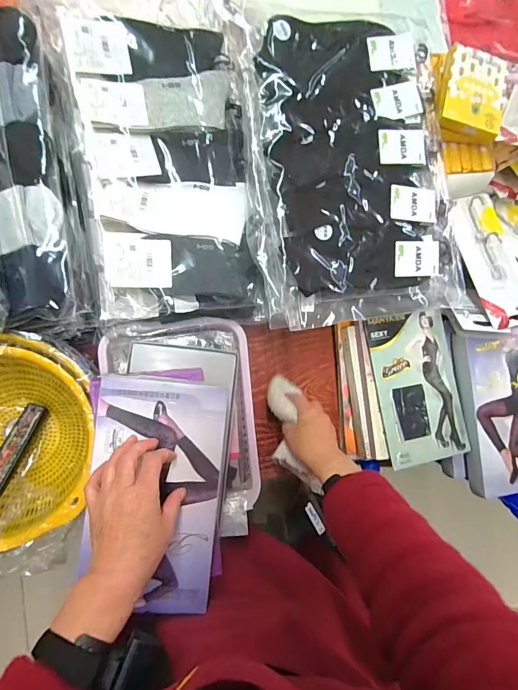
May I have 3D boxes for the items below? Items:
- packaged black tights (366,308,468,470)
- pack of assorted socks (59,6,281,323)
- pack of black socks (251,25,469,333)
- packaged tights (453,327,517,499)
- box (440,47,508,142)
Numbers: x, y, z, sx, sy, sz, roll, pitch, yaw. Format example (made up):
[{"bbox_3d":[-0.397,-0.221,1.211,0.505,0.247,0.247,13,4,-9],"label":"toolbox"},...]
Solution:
[{"bbox_3d":[0.259,0.067,0.611,0.141,0.015,0.235,-8,85,-16],"label":"packaged black tights"},{"bbox_3d":[-0.126,-0.253,0.550,0.246,0.072,0.442,-6,89,-10],"label":"pack of assorted socks"},{"bbox_3d":[0.145,-0.254,0.567,0.317,0.063,0.422,-8,89,-10],"label":"pack of black socks"},{"bbox_3d":[0.418,0.107,0.622,0.158,0.026,0.271,-9,89,-10],"label":"packaged tights"},{"bbox_3d":[0.335,-0.391,0.582,0.097,0.028,0.126,12,86,-9],"label":"box"}]

